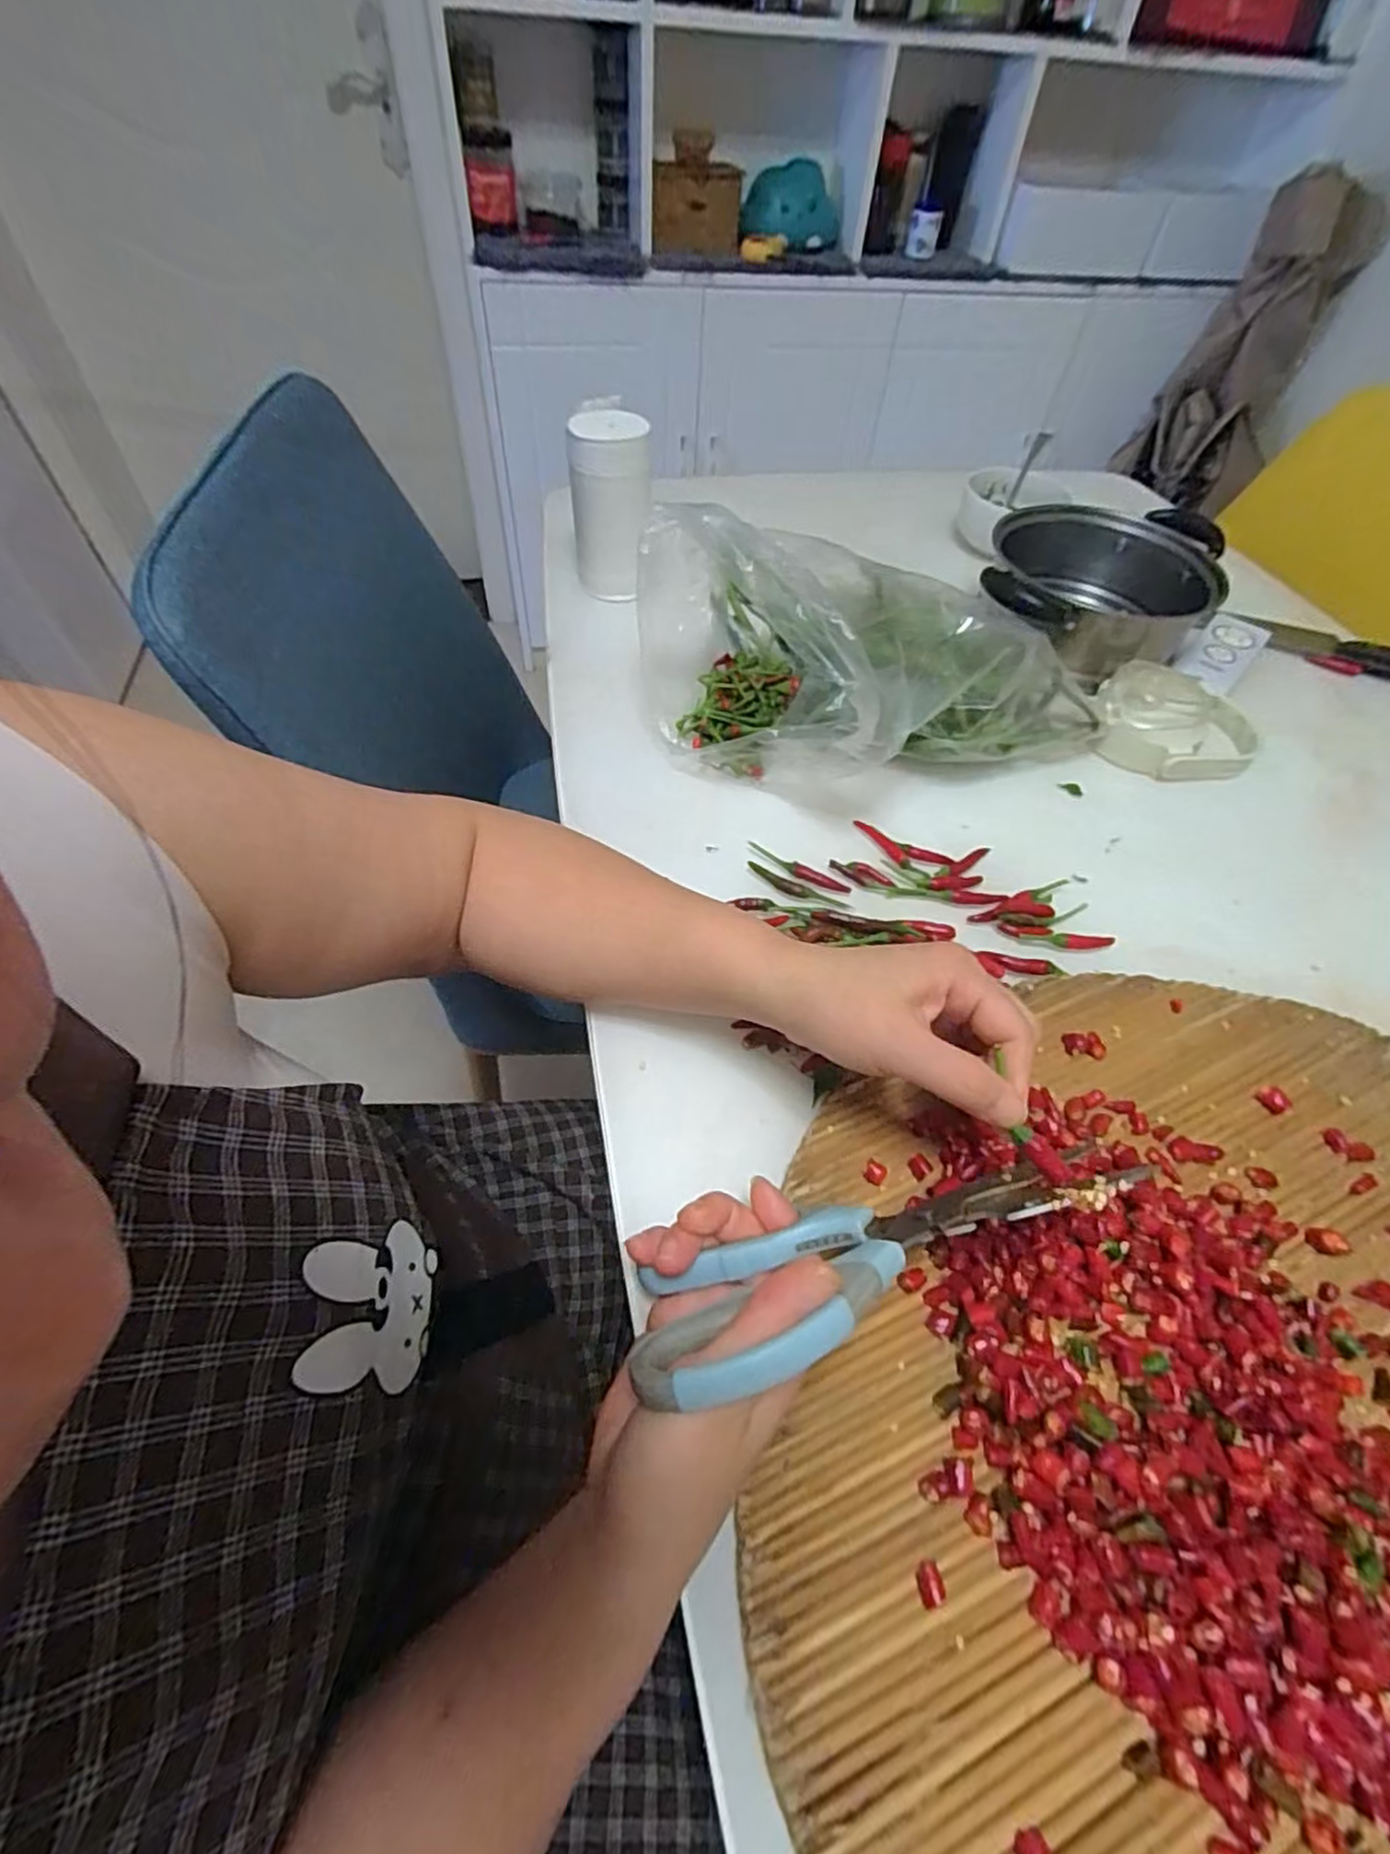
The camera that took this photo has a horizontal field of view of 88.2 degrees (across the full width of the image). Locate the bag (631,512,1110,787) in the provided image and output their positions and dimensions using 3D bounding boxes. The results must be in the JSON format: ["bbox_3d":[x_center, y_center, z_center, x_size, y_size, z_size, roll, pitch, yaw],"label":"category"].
[{"bbox_3d":[0.132,-0.209,0.535,0.312,0.144,0.219,-18,55,-16],"label":"bag"}]

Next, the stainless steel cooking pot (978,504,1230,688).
[{"bbox_3d":[0.364,-0.302,0.652,0.197,0.075,0.220,19,54,10],"label":"stainless steel cooking pot"}]

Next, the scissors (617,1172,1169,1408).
[{"bbox_3d":[0.069,0.123,0.277,0.191,0.085,0.013,-16,93,-13],"label":"scissors"}]

